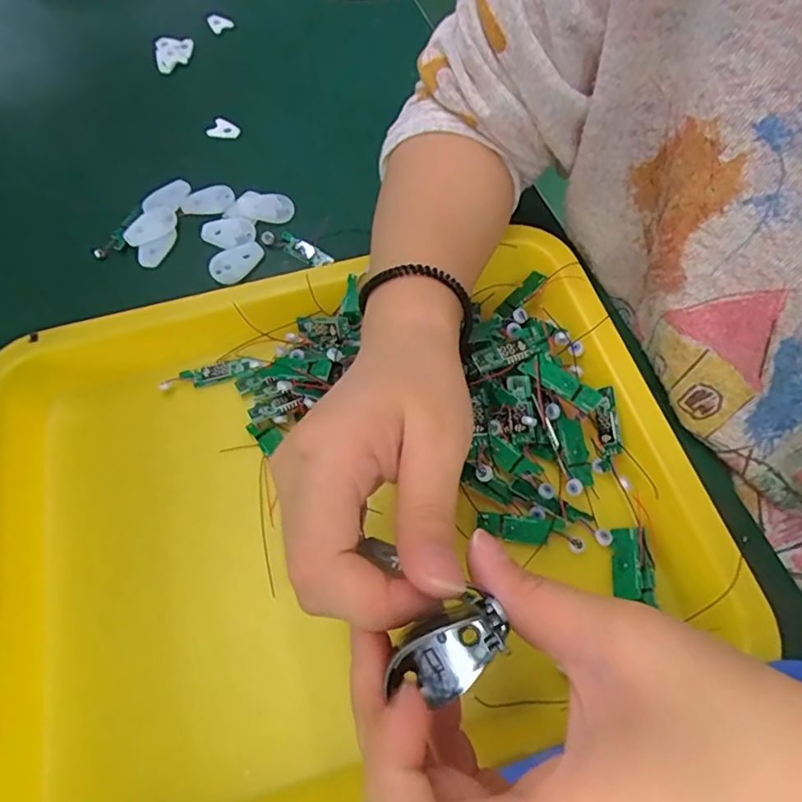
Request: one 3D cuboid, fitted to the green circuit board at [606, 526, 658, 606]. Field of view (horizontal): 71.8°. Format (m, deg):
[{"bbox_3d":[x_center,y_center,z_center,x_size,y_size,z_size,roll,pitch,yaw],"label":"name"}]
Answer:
[{"bbox_3d":[0.106,0.075,0.256,0.018,0.004,0.033,-11,61,25],"label":"green circuit board"}]

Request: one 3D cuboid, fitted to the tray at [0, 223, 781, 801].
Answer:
[{"bbox_3d":[-0.041,0.047,0.269,0.338,0.040,0.252,-17,64,-6],"label":"tray"}]

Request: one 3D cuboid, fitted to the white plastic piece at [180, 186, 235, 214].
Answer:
[{"bbox_3d":[-0.132,-0.136,0.374,0.036,0.005,0.018,-12,63,-4],"label":"white plastic piece"}]

